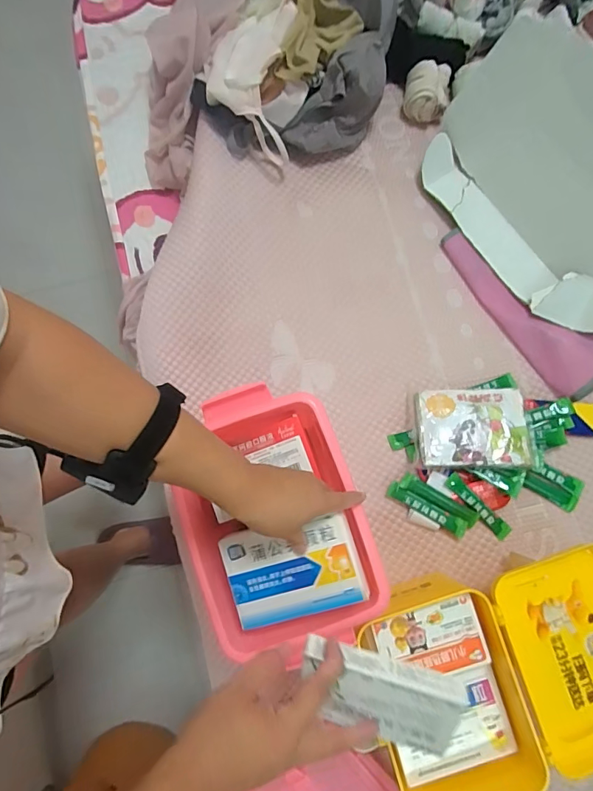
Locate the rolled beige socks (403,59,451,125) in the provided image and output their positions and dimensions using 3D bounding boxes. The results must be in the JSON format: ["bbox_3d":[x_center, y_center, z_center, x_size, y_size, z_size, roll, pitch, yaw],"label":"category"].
[{"bbox_3d":[0.215,-0.500,0.735,0.073,0.048,0.091,14,80,3],"label":"rolled beige socks"}]

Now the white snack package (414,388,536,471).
[{"bbox_3d":[0.250,0.043,0.624,0.153,0.021,0.116,-1,68,2],"label":"white snack package"}]

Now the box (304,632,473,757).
[{"bbox_3d":[0.067,0.254,0.374,0.127,0.017,0.078,15,114,12],"label":"box"}]

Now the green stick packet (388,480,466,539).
[{"bbox_3d":[0.185,0.163,0.633,0.118,0.015,0.026,28,95,7],"label":"green stick packet"}]

